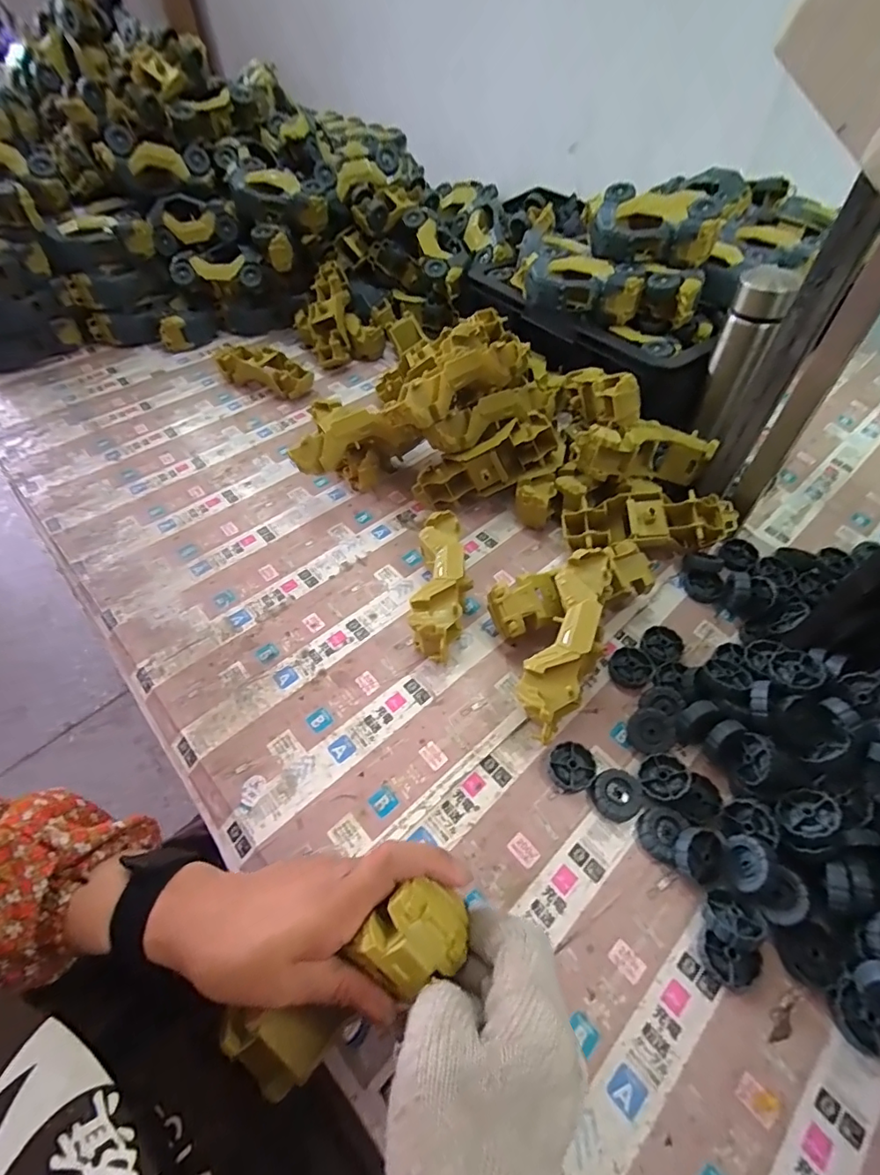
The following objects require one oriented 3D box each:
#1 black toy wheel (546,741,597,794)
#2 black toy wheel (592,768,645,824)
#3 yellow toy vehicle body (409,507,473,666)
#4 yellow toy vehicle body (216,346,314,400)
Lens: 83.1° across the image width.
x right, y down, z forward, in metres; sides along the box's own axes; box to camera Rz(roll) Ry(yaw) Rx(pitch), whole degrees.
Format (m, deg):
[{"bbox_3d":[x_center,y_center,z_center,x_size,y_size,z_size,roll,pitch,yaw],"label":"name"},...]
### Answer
[{"bbox_3d":[0.110,0.149,0.414,0.037,0.013,0.037,0,53,0],"label":"black toy wheel"},{"bbox_3d":[0.144,0.168,0.403,0.040,0.013,0.036,-19,56,-13],"label":"black toy wheel"},{"bbox_3d":[0.003,-0.003,0.508,0.054,0.057,0.171,3,51,4],"label":"yellow toy vehicle body"},{"bbox_3d":[-0.284,-0.348,0.798,0.173,0.049,0.060,26,56,21],"label":"yellow toy vehicle body"}]

